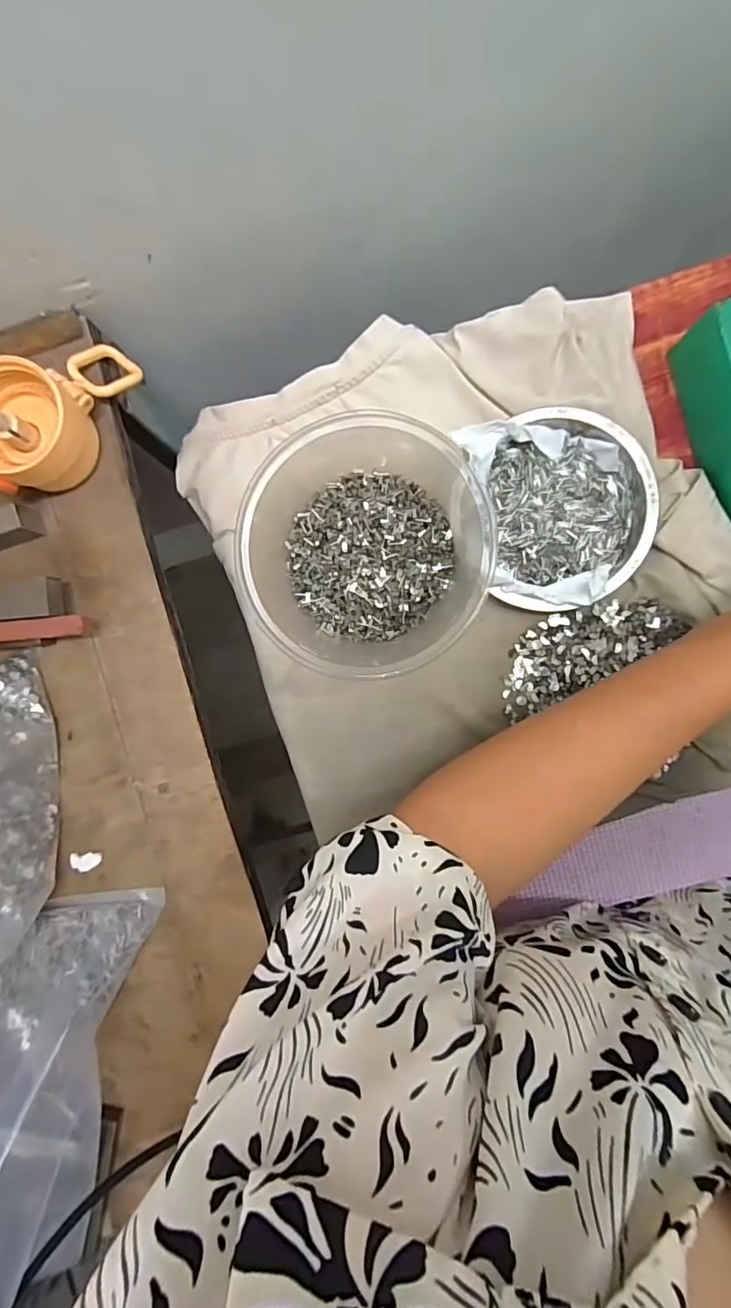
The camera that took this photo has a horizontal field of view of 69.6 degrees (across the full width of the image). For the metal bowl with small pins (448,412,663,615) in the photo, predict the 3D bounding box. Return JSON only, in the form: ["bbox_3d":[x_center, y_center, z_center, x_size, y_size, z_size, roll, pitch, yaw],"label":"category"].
[{"bbox_3d":[0.124,-0.091,0.331,0.105,0.034,0.118,-13,90,0],"label":"metal bowl with small pins"}]

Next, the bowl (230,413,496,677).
[{"bbox_3d":[0.006,-0.061,0.317,0.150,0.060,0.144,0,91,3],"label":"bowl"}]

